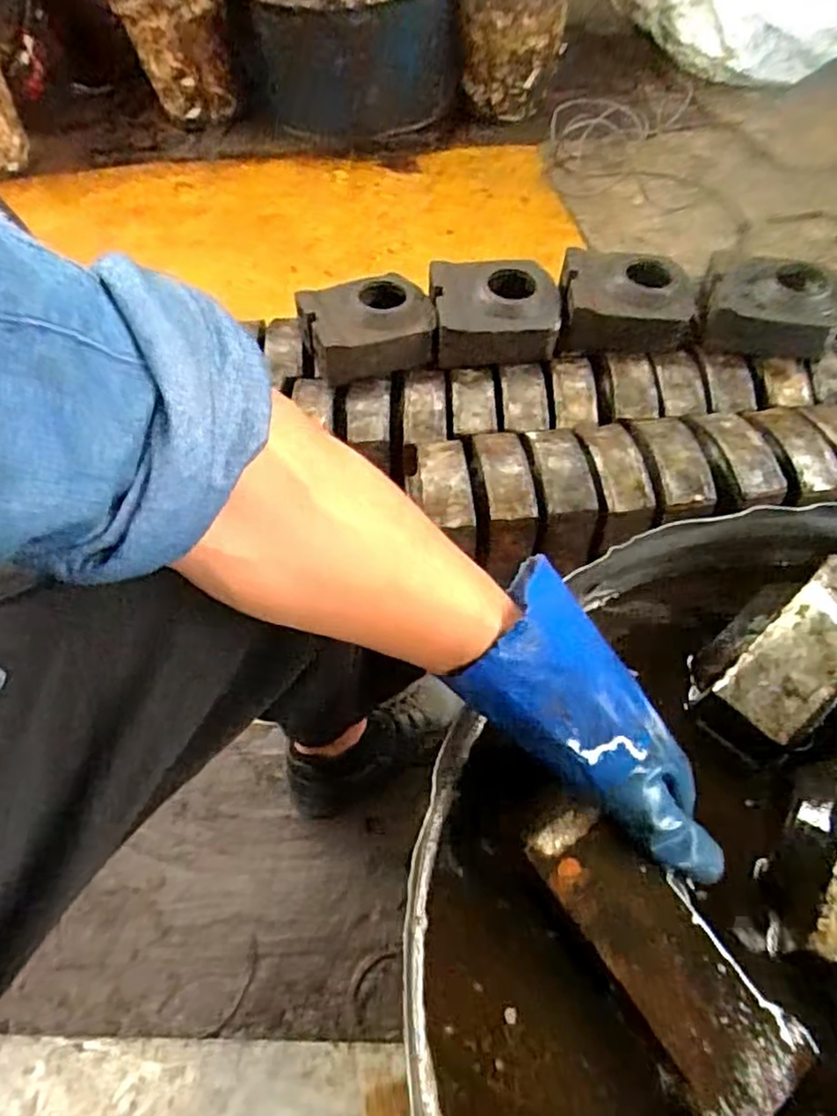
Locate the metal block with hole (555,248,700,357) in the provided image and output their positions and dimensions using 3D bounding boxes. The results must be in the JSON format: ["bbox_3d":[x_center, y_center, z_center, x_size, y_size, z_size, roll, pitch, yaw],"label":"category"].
[{"bbox_3d":[0.312,-0.383,1.033,0.197,0.087,0.132,10,54,10],"label":"metal block with hole"}]

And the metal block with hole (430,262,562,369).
[{"bbox_3d":[0.113,-0.374,1.037,0.178,0.084,0.161,-3,53,1],"label":"metal block with hole"}]

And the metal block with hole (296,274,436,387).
[{"bbox_3d":[-0.078,-0.351,1.037,0.185,0.084,0.140,-13,53,-7],"label":"metal block with hole"}]

